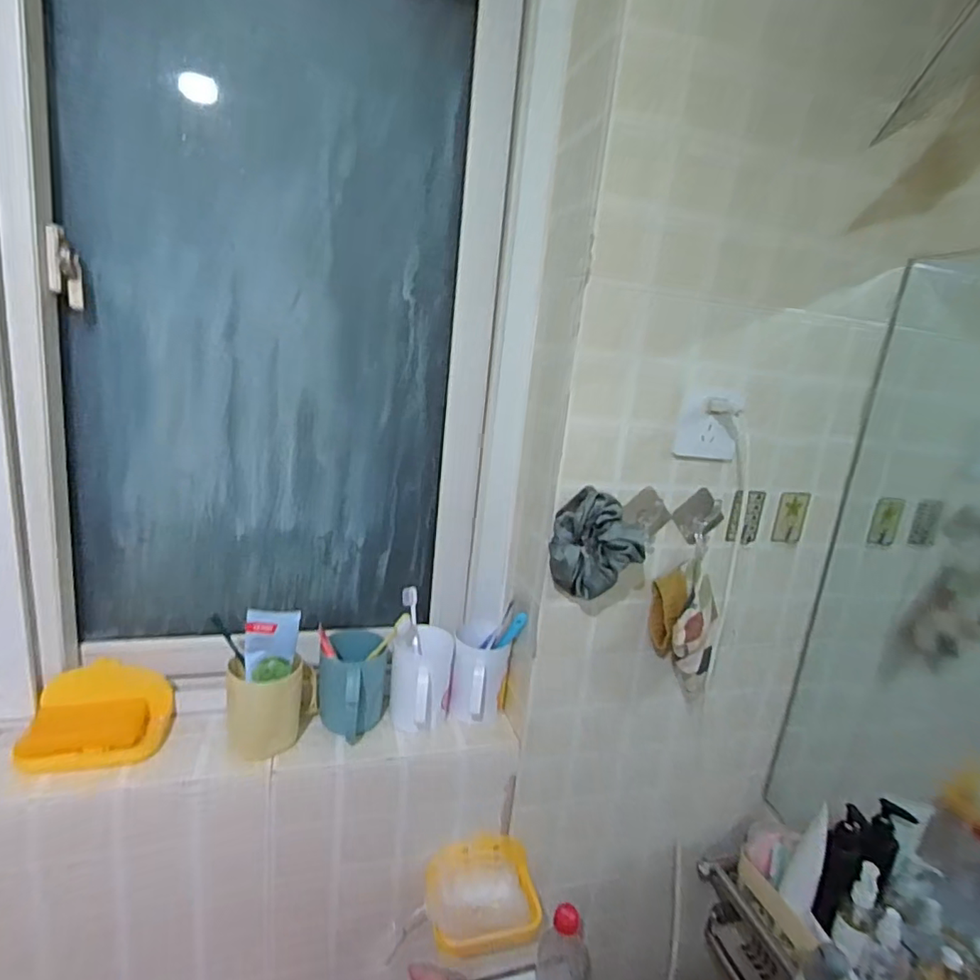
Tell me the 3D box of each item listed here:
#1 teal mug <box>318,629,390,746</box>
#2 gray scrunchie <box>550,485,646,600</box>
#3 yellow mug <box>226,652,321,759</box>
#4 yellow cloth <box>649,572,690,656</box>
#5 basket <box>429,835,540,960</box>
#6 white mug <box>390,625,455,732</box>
[{"bbox_3d":[-0.173,0.248,0.701,0.080,0.099,0.097,4,14,-12],"label":"teal mug"},{"bbox_3d":[0.121,0.065,0.635,0.098,0.116,0.062,7,14,3],"label":"gray scrunchie"},{"bbox_3d":[-0.258,0.249,0.663,0.097,0.101,0.076,3,14,-17],"label":"yellow mug"},{"bbox_3d":[0.226,0.160,0.711,0.026,0.111,0.037,-6,19,-42],"label":"yellow cloth"},{"bbox_3d":[-0.007,0.512,0.708,0.137,0.082,0.084,3,14,-16],"label":"basket"},{"bbox_3d":[-0.091,0.255,0.734,0.074,0.107,0.104,6,14,-2],"label":"white mug"}]

